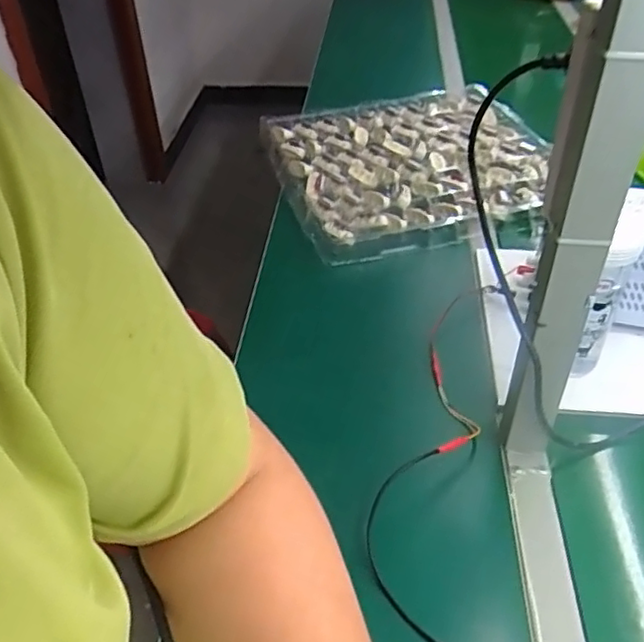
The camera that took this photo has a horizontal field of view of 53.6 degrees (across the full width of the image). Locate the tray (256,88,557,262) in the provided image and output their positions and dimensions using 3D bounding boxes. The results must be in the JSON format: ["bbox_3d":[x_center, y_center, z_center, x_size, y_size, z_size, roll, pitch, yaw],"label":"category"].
[{"bbox_3d":[0.152,-0.274,1.077,0.437,0.058,0.428,-12,42,-11],"label":"tray"}]

